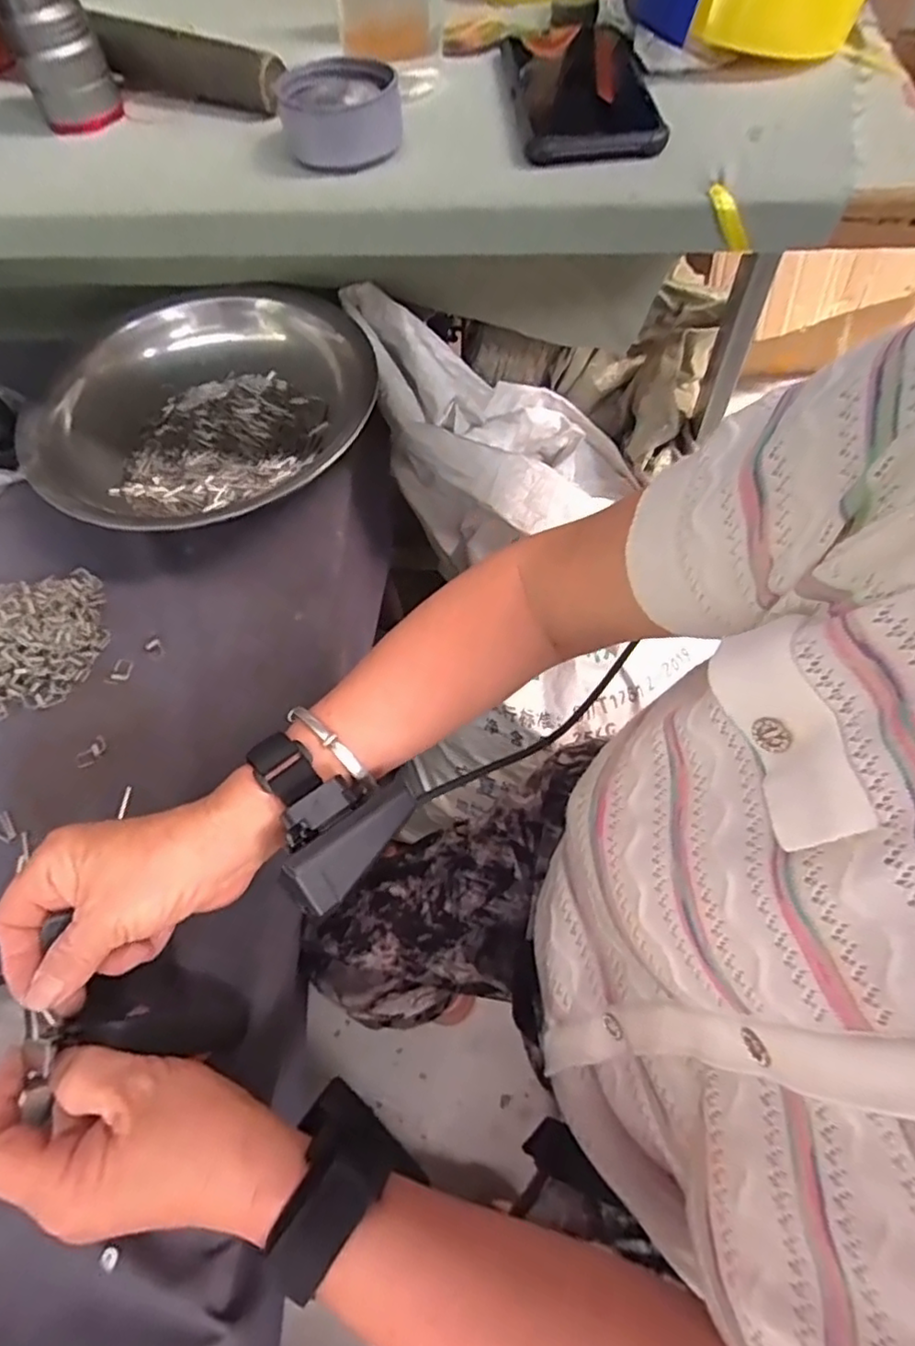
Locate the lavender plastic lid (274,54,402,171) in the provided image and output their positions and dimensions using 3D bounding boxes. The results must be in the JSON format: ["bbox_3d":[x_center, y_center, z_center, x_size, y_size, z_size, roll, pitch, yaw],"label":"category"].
[{"bbox_3d":[-0.068,-0.323,0.362,0.065,0.028,0.080,-13,62,-4],"label":"lavender plastic lid"}]

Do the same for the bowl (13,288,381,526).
[{"bbox_3d":[-0.198,-0.204,0.501,0.235,0.061,0.226,-1,62,2],"label":"bowl"}]

